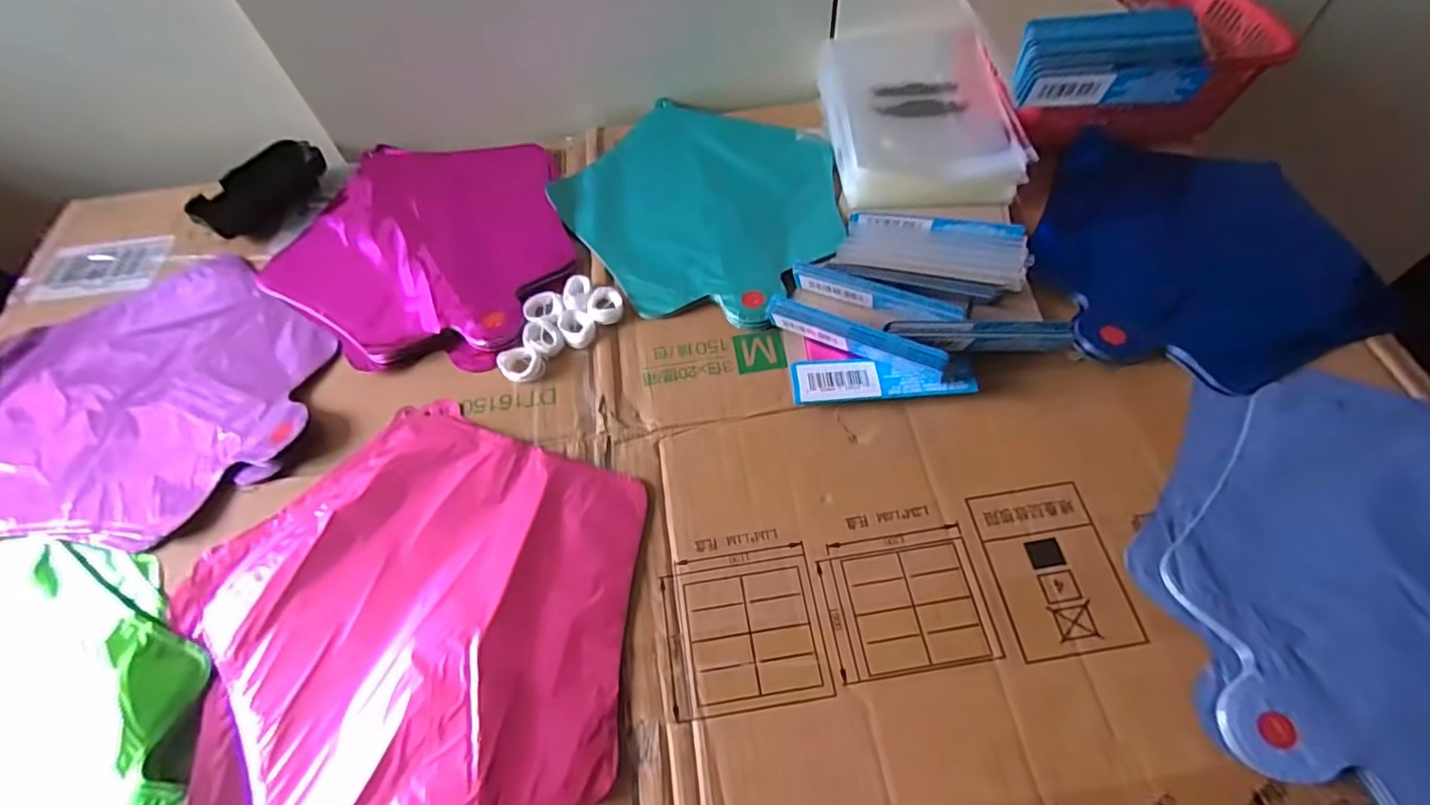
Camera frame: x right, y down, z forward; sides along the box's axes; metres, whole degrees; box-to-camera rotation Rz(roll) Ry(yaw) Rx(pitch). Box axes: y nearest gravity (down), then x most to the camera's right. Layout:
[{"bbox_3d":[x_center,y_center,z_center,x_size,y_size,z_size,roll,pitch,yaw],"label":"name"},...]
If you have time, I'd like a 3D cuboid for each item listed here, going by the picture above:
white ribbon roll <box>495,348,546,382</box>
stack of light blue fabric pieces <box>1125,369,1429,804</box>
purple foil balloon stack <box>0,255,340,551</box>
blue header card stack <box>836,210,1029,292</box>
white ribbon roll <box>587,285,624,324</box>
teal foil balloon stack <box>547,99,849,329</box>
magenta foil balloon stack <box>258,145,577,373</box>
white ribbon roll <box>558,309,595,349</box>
[{"bbox_3d":[-0.129,-0.025,0.413,0.026,0.013,0.025,-2,58,3],"label":"white ribbon roll"},{"bbox_3d":[0.353,0.088,0.314,0.249,0.010,0.230,-9,58,-2],"label":"stack of light blue fabric pieces"},{"bbox_3d":[-0.390,-0.014,0.426,0.235,0.014,0.232,-10,58,-2],"label":"purple foil balloon stack"},{"bbox_3d":[0.154,-0.108,0.433,0.122,0.023,0.049,16,61,13],"label":"blue header card stack"},{"bbox_3d":[-0.078,-0.070,0.440,0.024,0.008,0.029,-13,58,-4],"label":"white ribbon roll"},{"bbox_3d":[-0.008,-0.163,0.488,0.225,0.014,0.219,32,65,21],"label":"teal foil balloon stack"},{"bbox_3d":[-0.229,-0.129,0.486,0.228,0.012,0.232,1,58,5],"label":"magenta foil balloon stack"},{"bbox_3d":[-0.096,-0.052,0.433,0.022,0.008,0.030,-27,60,-12],"label":"white ribbon roll"}]

